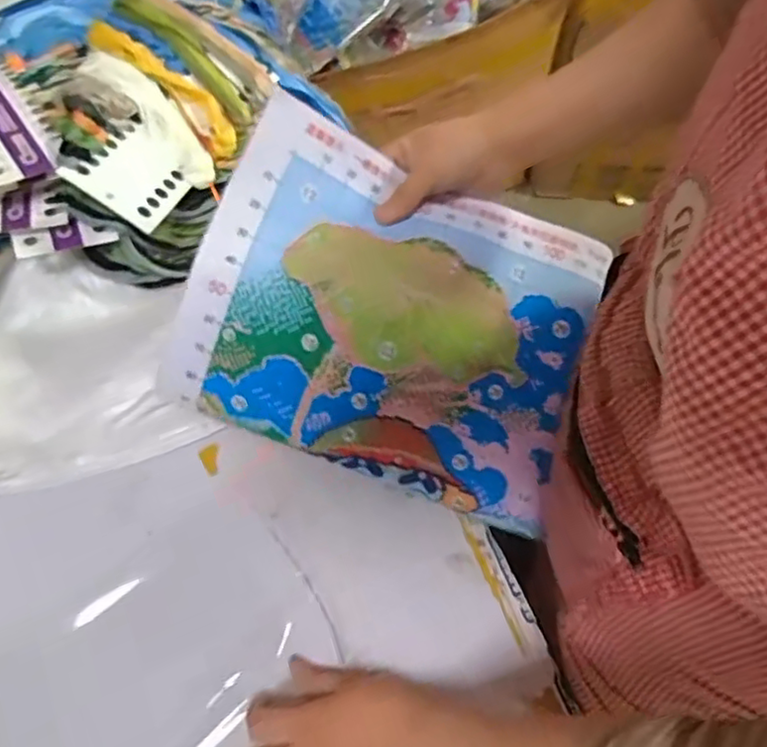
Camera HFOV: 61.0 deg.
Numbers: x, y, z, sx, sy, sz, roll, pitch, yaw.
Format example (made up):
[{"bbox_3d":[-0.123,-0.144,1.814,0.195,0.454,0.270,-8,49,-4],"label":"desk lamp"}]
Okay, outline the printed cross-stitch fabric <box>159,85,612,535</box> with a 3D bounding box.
[{"bbox_3d":[0.010,-0.039,0.508,0.301,0.037,0.237,20,84,-9],"label":"printed cross-stitch fabric"}]

